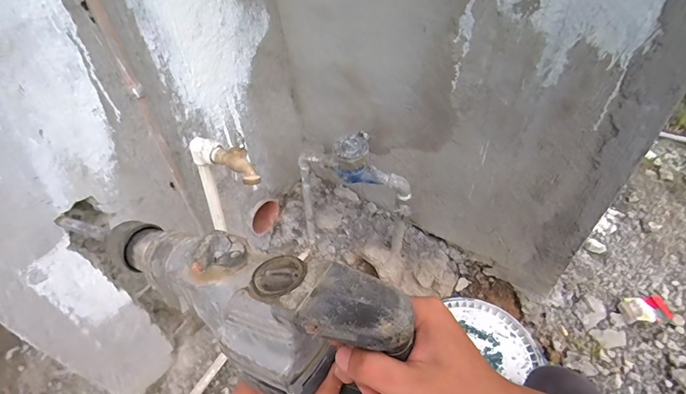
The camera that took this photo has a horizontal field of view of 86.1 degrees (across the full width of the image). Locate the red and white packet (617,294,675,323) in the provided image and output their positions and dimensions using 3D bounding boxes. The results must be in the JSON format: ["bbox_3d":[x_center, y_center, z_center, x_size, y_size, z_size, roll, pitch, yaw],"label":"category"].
[{"bbox_3d":[0.721,0.267,0.877,0.107,0.029,0.059,-3,44,1],"label":"red and white packet"}]

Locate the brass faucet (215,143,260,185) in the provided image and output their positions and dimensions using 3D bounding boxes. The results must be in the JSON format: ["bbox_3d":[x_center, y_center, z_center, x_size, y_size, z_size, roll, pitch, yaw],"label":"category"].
[{"bbox_3d":[-0.153,-0.052,0.524,0.078,0.047,0.024,25,51,27],"label":"brass faucet"}]

